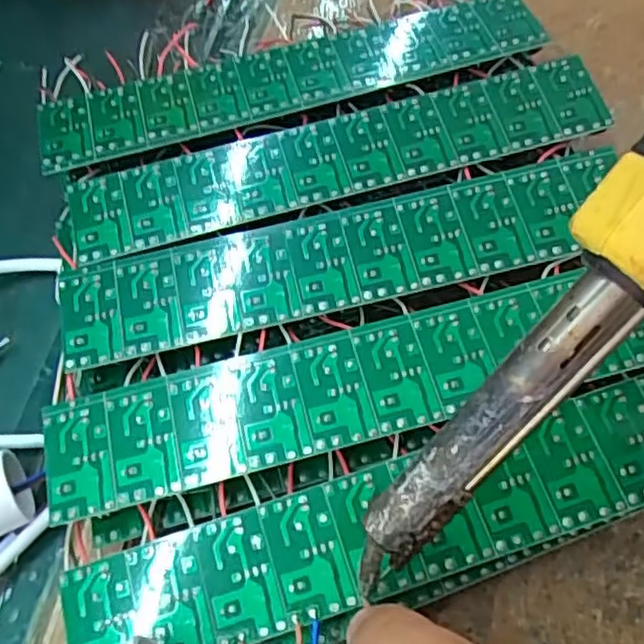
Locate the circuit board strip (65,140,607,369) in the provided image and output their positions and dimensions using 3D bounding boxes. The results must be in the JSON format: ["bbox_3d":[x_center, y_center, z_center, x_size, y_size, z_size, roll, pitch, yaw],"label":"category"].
[{"bbox_3d":[0.006,-0.023,0.234,0.192,0.004,0.039,-13,64,-2],"label":"circuit board strip"}]

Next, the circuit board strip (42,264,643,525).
[{"bbox_3d":[0.013,0.018,0.214,0.200,0.007,0.039,-14,64,-3],"label":"circuit board strip"}]

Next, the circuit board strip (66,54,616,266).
[{"bbox_3d":[0.006,-0.063,0.252,0.200,0.004,0.036,-16,65,-3],"label":"circuit board strip"}]

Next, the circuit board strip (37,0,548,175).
[{"bbox_3d":[-0.013,-0.099,0.270,0.199,0.006,0.037,-15,64,-3],"label":"circuit board strip"}]

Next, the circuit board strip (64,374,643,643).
[{"bbox_3d":[0.025,0.056,0.196,0.200,0.004,0.035,-17,65,-4],"label":"circuit board strip"}]

